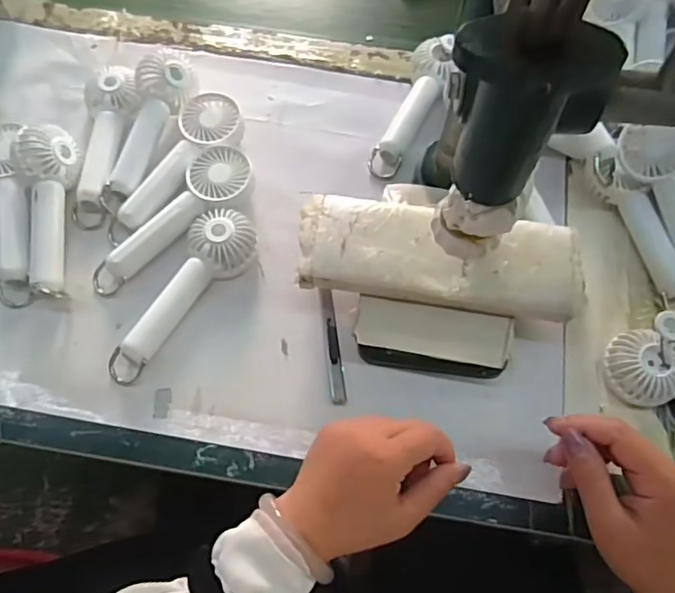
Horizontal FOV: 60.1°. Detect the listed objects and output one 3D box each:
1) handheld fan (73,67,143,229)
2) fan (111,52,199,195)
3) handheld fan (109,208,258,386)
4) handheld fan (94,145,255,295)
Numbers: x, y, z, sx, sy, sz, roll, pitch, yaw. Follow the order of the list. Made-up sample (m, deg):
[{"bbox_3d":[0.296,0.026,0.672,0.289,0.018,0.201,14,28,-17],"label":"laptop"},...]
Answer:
[{"bbox_3d":[-0.208,-0.139,0.526,0.049,0.035,0.153,-2,65,-2],"label":"handheld fan"},{"bbox_3d":[-0.171,-0.159,0.534,0.053,0.032,0.152,14,77,4],"label":"fan"},{"bbox_3d":[-0.128,-0.006,0.471,0.052,0.034,0.160,34,68,14],"label":"handheld fan"},{"bbox_3d":[-0.133,-0.062,0.491,0.055,0.031,0.157,34,68,14],"label":"handheld fan"}]

